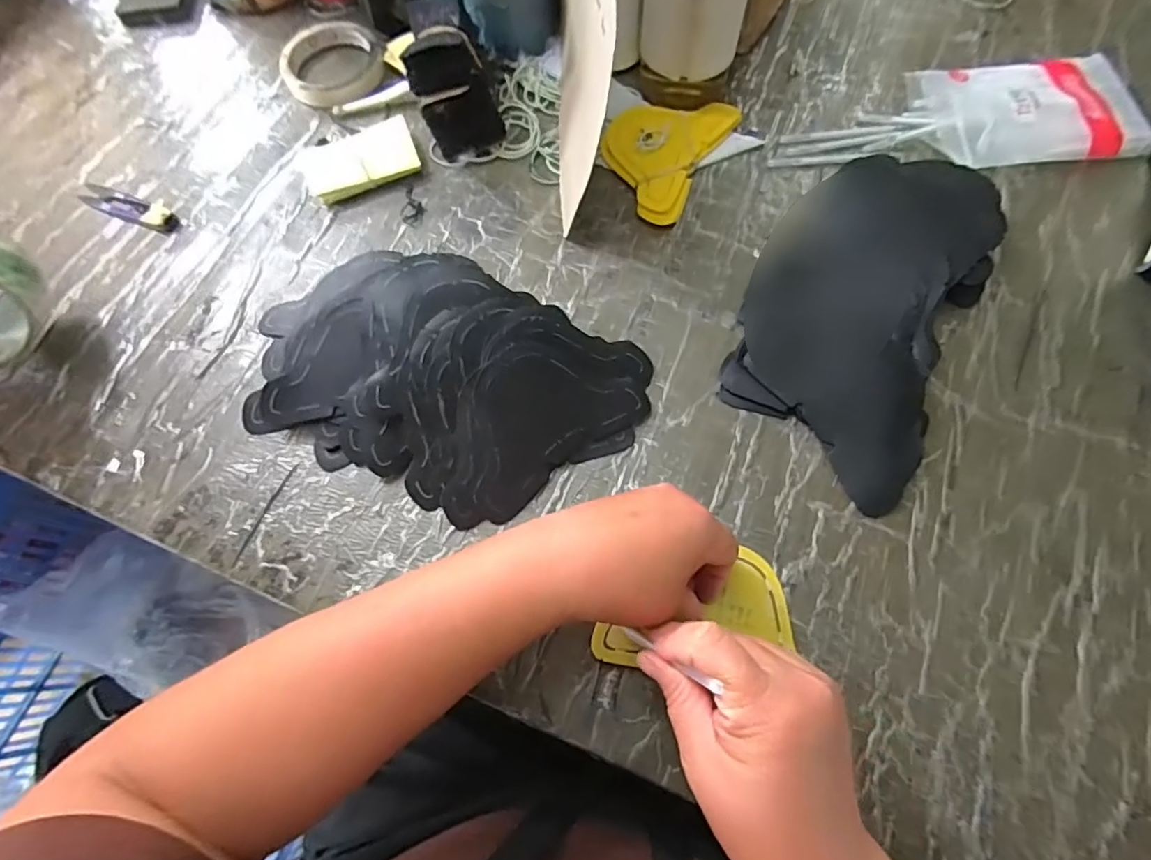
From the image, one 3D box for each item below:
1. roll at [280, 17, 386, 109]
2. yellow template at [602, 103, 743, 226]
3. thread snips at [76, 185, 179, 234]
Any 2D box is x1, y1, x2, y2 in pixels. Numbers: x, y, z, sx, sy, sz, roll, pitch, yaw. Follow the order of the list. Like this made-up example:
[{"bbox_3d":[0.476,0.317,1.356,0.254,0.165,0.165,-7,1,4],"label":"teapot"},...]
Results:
[{"bbox_3d":[-0.236,-0.351,0.531,0.112,0.021,0.094,31,71,14],"label":"roll"},{"bbox_3d":[0.072,-0.242,0.483,0.091,0.019,0.138,27,70,13],"label":"yellow template"},{"bbox_3d":[-0.388,-0.193,0.481,0.104,0.009,0.024,22,69,11],"label":"thread snips"}]

